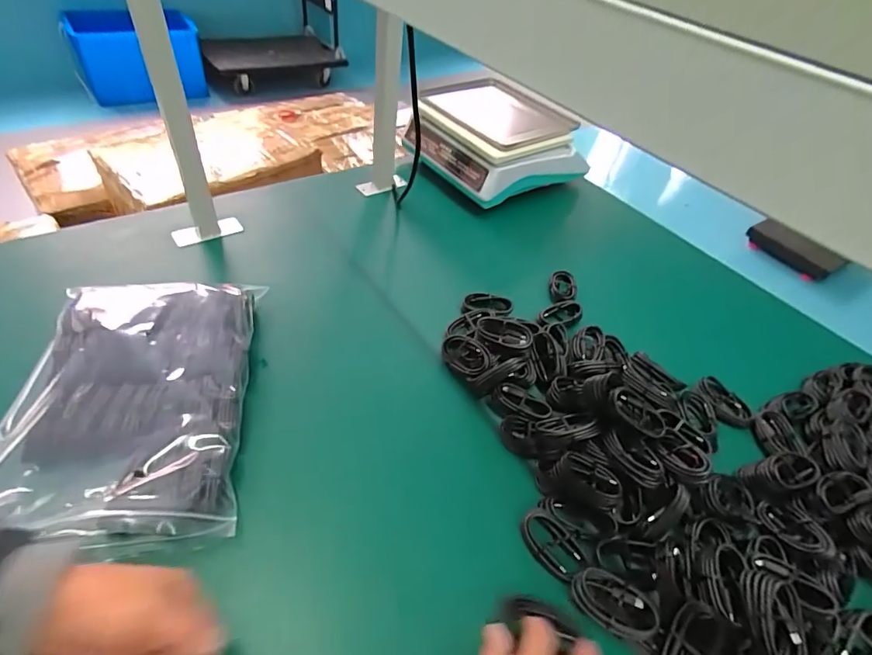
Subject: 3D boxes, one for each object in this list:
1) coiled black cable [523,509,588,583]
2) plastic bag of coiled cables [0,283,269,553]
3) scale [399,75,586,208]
[{"bbox_3d":[0.112,0.210,0.439,0.035,0.028,0.068,-31,58,-33],"label":"coiled black cable"},{"bbox_3d":[-0.329,0.069,0.483,0.236,0.055,0.337,-3,47,-13],"label":"plastic bag of coiled cables"},{"bbox_3d":[0.121,-0.374,0.947,0.306,0.118,0.264,-25,55,-29],"label":"scale"}]

